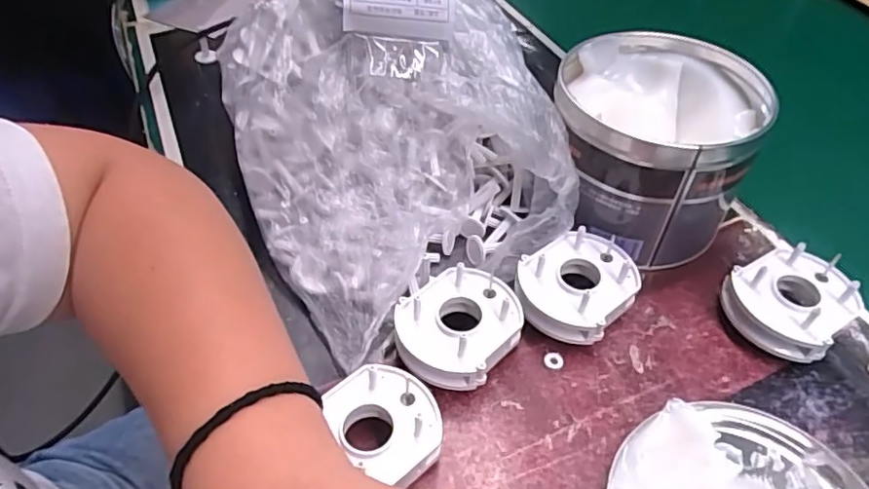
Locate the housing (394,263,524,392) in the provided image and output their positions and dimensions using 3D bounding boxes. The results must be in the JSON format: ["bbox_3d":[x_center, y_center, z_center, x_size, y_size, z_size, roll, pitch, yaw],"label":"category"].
[{"bbox_3d":[0.015,0.050,0.335,0.072,0.032,0.063,-23,51,-21],"label":"housing"}]

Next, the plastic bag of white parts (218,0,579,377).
[{"bbox_3d":[-0.038,-0.093,0.391,0.191,0.144,0.301,-22,51,-20],"label":"plastic bag of white parts"}]

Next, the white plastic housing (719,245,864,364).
[{"bbox_3d":[0.209,0.034,0.348,0.066,0.036,0.061,0,47,0],"label":"white plastic housing"}]

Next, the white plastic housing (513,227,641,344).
[{"bbox_3d":[0.084,0.027,0.356,0.062,0.034,0.072,36,56,29],"label":"white plastic housing"}]

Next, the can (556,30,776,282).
[{"bbox_3d":[0.142,-0.064,0.395,0.121,0.102,0.130,0,47,0],"label":"can"}]

